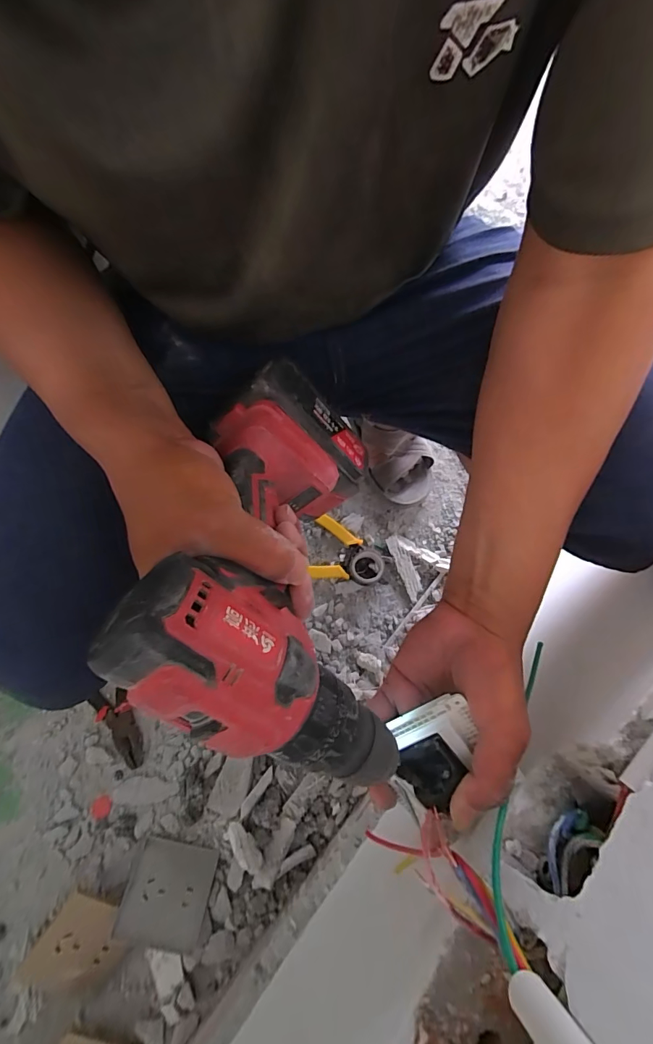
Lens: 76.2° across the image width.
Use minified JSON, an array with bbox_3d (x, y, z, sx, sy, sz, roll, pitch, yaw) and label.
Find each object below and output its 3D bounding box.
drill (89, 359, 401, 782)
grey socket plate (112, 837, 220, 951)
[{"bbox_3d":[-0.029,0.021,0.267,0.152,0.078,0.239,40,37,-28],"label":"drill"},{"bbox_3d":[-0.170,0.399,0.450,0.083,0.012,0.085,17,44,-5],"label":"grey socket plate"}]

